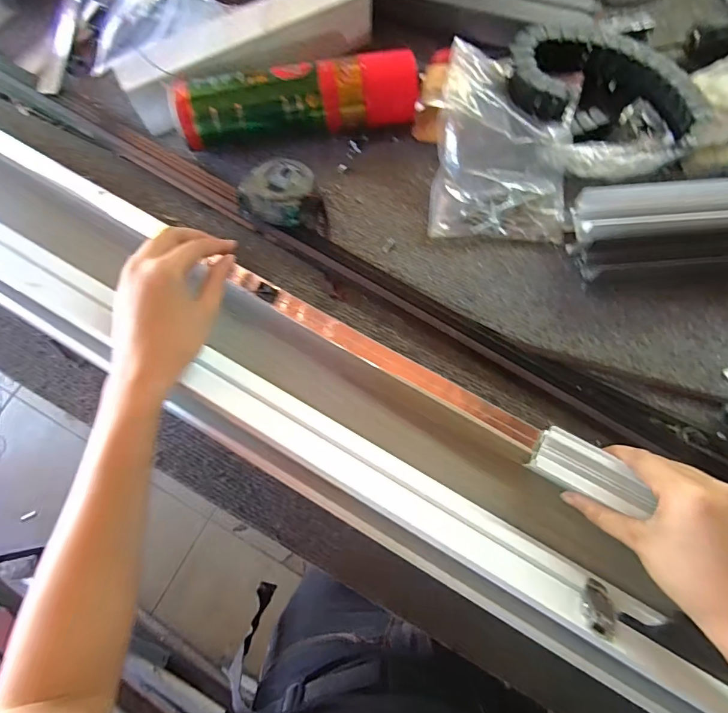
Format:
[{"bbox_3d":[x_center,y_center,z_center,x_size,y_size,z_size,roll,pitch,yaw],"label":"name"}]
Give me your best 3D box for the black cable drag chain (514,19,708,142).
[{"bbox_3d":[0.243,-0.278,0.450,0.191,0.060,0.095,14,75,5],"label":"black cable drag chain"}]

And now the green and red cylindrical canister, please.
[{"bbox_3d":[-0.067,-0.264,0.459,0.251,0.070,0.065,-6,74,-1],"label":"green and red cylindrical canister"}]

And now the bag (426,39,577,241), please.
[{"bbox_3d":[0.142,-0.221,0.449,0.135,0.053,0.204,5,75,2],"label":"bag"}]

